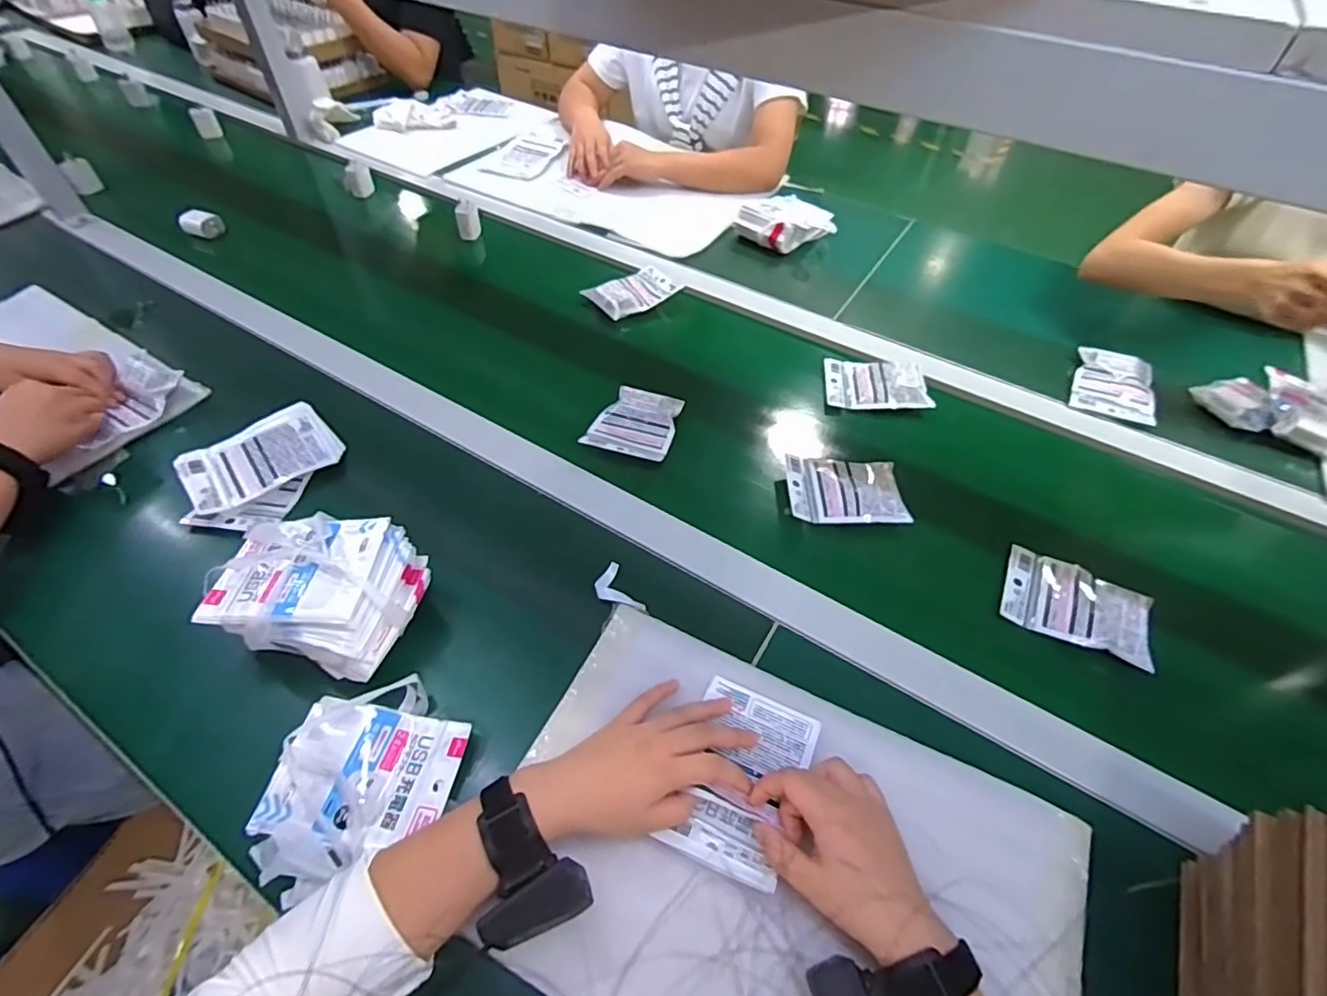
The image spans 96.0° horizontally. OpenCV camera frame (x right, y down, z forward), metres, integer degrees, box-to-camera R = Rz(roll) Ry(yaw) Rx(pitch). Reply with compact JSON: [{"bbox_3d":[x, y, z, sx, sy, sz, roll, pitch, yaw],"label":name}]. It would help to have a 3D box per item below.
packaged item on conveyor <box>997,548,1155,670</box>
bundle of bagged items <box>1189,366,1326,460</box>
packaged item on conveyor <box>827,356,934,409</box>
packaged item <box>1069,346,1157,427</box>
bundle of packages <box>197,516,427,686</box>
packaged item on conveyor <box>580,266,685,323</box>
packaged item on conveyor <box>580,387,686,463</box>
[{"bbox_3d":[0.413,0.103,0.599,0.126,0.013,0.097,16,52,27],"label":"packaged item on conveyor"},{"bbox_3d":[0.802,-0.115,0.781,0.127,0.041,0.163,-26,56,-23],"label":"bundle of bagged items"},{"bbox_3d":[0.288,-0.155,0.805,0.133,0.022,0.091,7,50,4],"label":"packaged item on conveyor"},{"bbox_3d":[0.611,-0.154,0.807,0.097,0.014,0.117,21,63,16],"label":"packaged item"},{"bbox_3d":[-0.306,0.083,0.534,0.163,0.074,0.121,14,50,9],"label":"bundle of packages"},{"bbox_3d":[-0.041,-0.316,0.914,0.138,0.018,0.092,-36,60,-28],"label":"packaged item on conveyor"},{"bbox_3d":[-0.035,-0.091,0.734,0.098,0.016,0.111,15,55,4],"label":"packaged item on conveyor"}]

